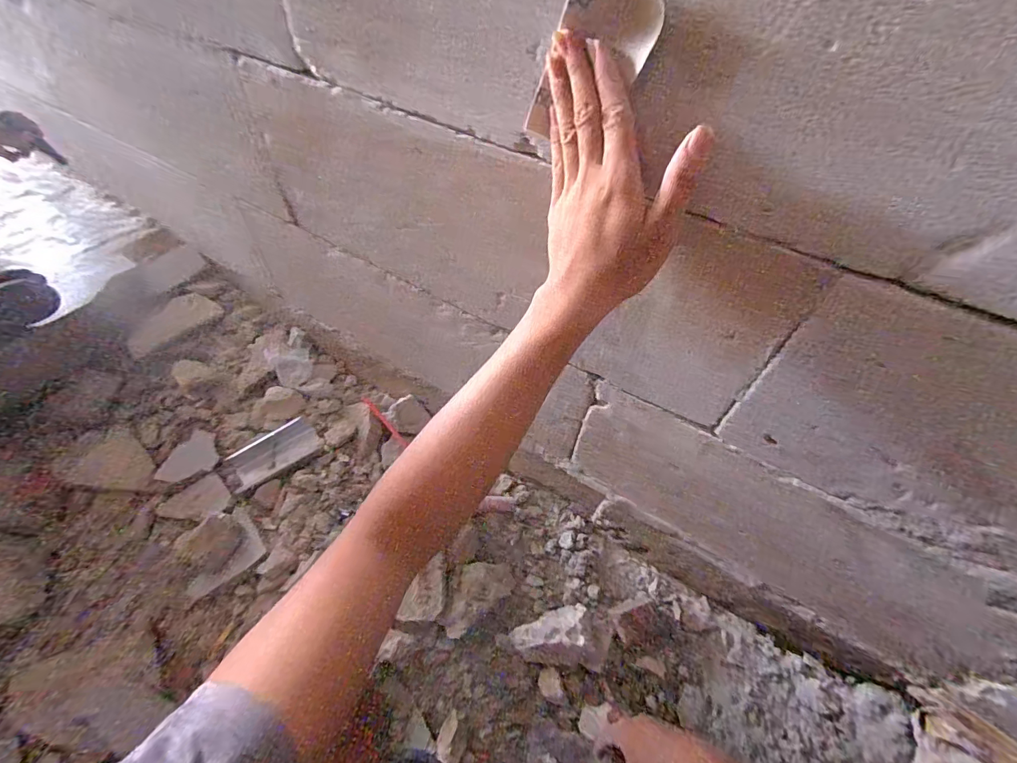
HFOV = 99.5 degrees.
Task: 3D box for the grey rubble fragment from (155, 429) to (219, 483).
[{"bbox_3d":[-0.528,0.128,0.722,0.066,0.014,0.095,16,52,10],"label":"grey rubble fragment"}]

